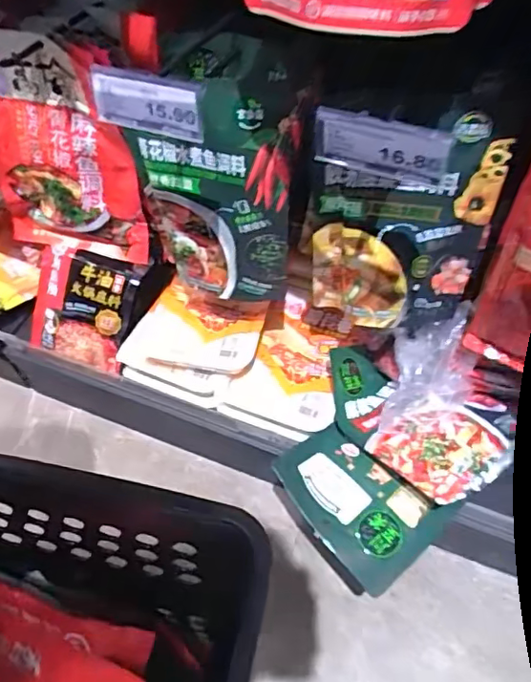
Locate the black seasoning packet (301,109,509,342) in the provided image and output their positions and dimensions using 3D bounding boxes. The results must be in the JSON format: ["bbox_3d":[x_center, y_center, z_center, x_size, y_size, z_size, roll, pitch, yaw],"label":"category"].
[{"bbox_3d":[0.148,-0.116,0.615,0.198,0.261,0.057,3,38,5],"label":"black seasoning packet"}]

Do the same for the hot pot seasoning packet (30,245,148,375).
[{"bbox_3d":[-0.265,-0.047,0.810,0.152,0.159,0.024,18,13,14],"label":"hot pot seasoning packet"}]

